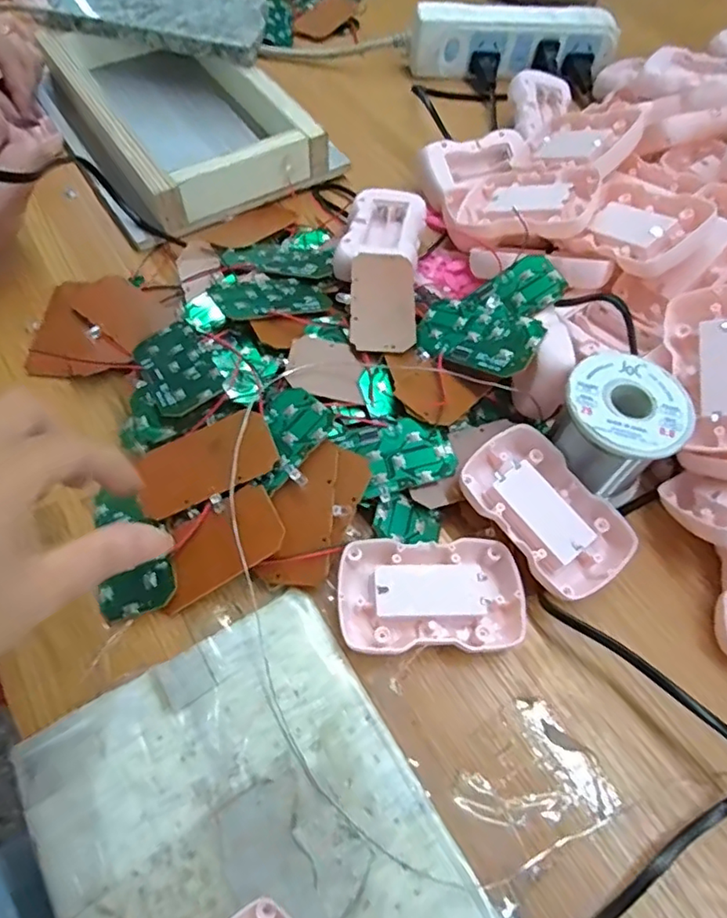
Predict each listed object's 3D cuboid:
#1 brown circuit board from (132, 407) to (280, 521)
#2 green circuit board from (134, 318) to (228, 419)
[{"bbox_3d":[-0.082,0.001,0.299,0.073,0.007,0.039,-23,66,2],"label":"brown circuit board"},{"bbox_3d":[-0.105,-0.052,0.326,0.038,0.004,0.072,-33,55,-7],"label":"green circuit board"}]

